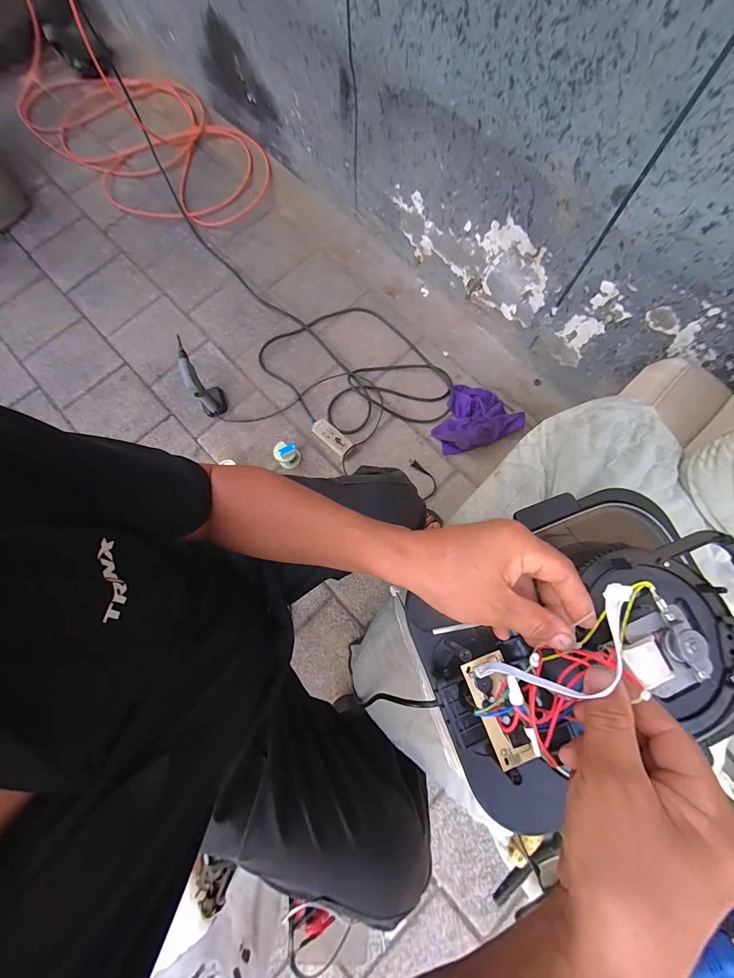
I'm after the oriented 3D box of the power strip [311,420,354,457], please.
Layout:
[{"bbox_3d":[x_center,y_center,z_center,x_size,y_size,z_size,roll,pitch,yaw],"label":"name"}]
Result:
[{"bbox_3d":[-0.105,-0.154,1.026,0.128,0.023,0.054,41,80,10],"label":"power strip"}]

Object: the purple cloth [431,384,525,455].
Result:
[{"bbox_3d":[0.305,-0.216,1.010,0.243,0.053,0.208,-23,76,-5],"label":"purple cloth"}]

